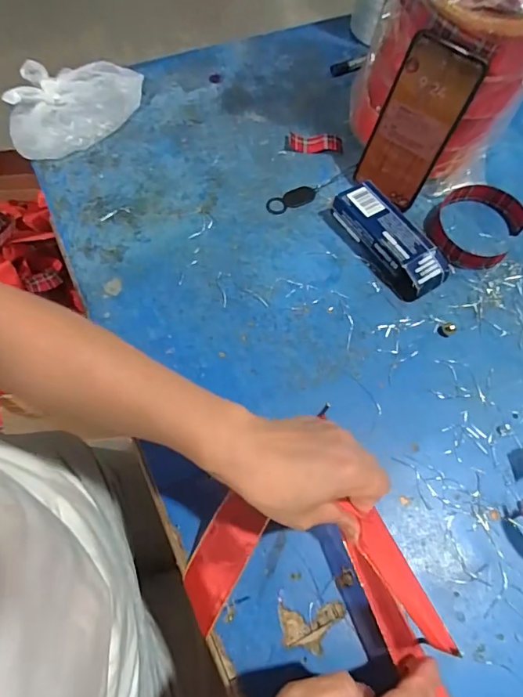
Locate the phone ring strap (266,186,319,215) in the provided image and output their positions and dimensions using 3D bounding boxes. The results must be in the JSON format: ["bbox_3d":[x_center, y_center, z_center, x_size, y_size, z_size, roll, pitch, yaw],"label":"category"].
[{"bbox_3d":[0.037,-0.174,0.545,0.066,0.004,0.025,-27,69,-13],"label":"phone ring strap"}]

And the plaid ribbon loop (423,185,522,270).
[{"bbox_3d":[0.239,-0.140,0.525,0.095,0.022,0.119,37,69,14],"label":"plaid ribbon loop"}]

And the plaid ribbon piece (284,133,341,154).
[{"bbox_3d":[0.065,-0.256,0.574,0.071,0.013,0.024,9,65,2],"label":"plaid ribbon piece"}]

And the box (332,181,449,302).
[{"bbox_3d":[0.138,-0.117,0.503,0.058,0.035,0.135,-29,69,-14],"label":"box"}]

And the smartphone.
[{"bbox_3d":[0.158,-0.230,0.486,0.075,0.156,0.013,41,55,15],"label":"smartphone"}]

